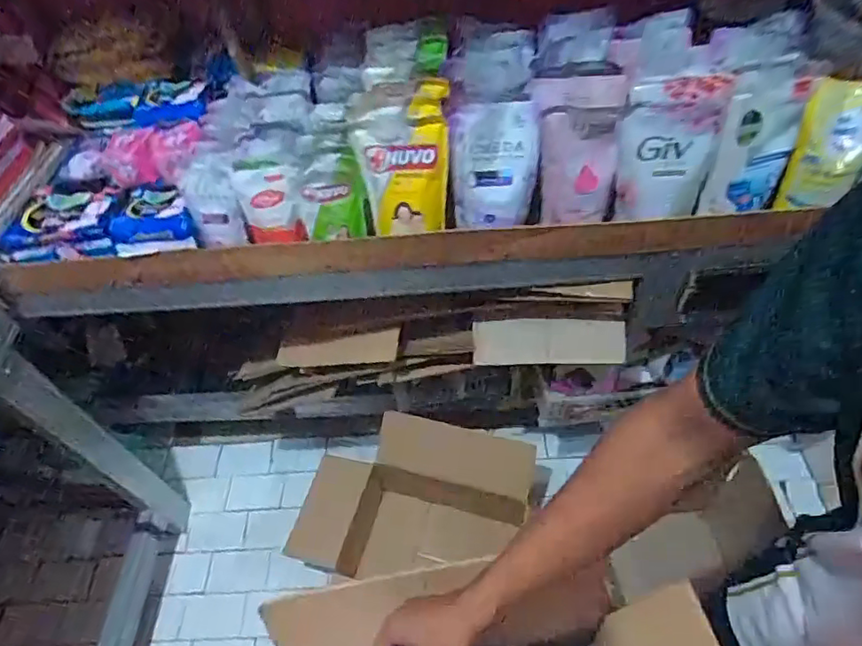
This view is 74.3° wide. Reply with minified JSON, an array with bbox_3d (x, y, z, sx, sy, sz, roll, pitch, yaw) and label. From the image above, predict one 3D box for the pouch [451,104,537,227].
[{"bbox_3d":[0.091,-0.231,0.831,0.118,0.172,0.055,-2,28,2],"label":"pouch"}]

